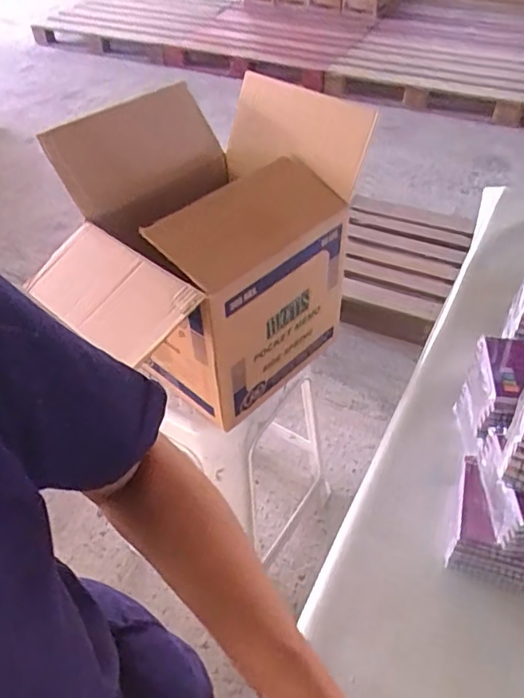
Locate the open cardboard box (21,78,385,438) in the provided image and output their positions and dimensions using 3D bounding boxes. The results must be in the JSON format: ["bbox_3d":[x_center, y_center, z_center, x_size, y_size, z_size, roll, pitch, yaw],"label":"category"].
[{"bbox_3d":[-0.073,-0.165,0.913,0.357,0.396,0.419,28,52,26],"label":"open cardboard box"}]

